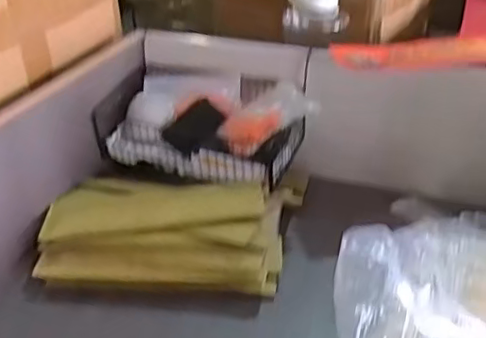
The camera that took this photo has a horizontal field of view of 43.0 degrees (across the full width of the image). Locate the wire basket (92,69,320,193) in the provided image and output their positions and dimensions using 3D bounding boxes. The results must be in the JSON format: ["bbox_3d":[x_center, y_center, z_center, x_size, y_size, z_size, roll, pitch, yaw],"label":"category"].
[{"bbox_3d":[-0.049,-0.069,0.887,0.290,0.114,0.150,11,33,18],"label":"wire basket"}]

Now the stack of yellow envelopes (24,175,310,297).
[{"bbox_3d":[-0.087,0.077,0.789,0.327,0.073,0.167,1,31,3],"label":"stack of yellow envelopes"}]

